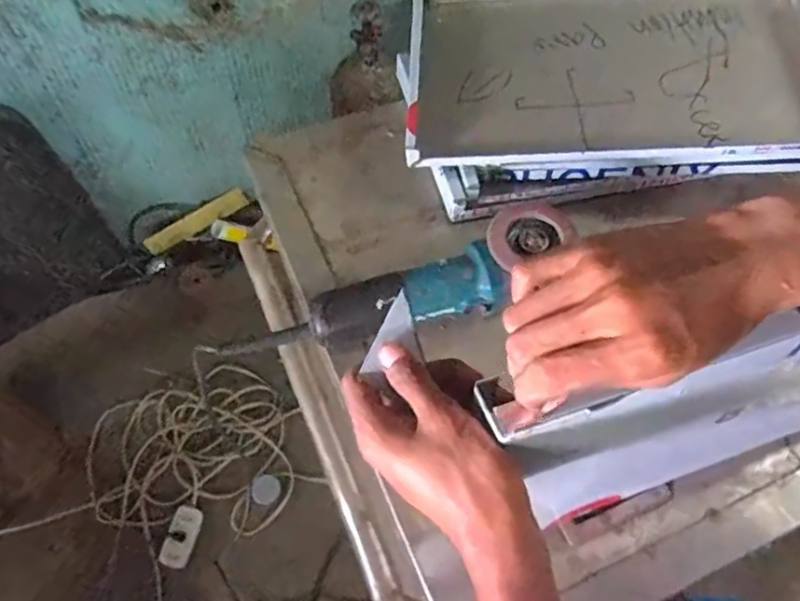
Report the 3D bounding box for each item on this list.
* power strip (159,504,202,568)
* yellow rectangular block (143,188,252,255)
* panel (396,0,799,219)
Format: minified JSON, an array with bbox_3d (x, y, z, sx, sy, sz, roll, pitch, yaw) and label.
[{"bbox_3d":[-0.472,0.511,1.315,0.061,0.023,0.126,7,60,3],"label":"power strip"},{"bbox_3d":[-0.528,-0.207,1.586,0.287,0.055,0.026,-29,35,2],"label":"yellow rectangular block"},{"bbox_3d":[0.311,-0.287,0.783,0.607,0.136,0.331,-2,59,-2],"label":"panel"}]

